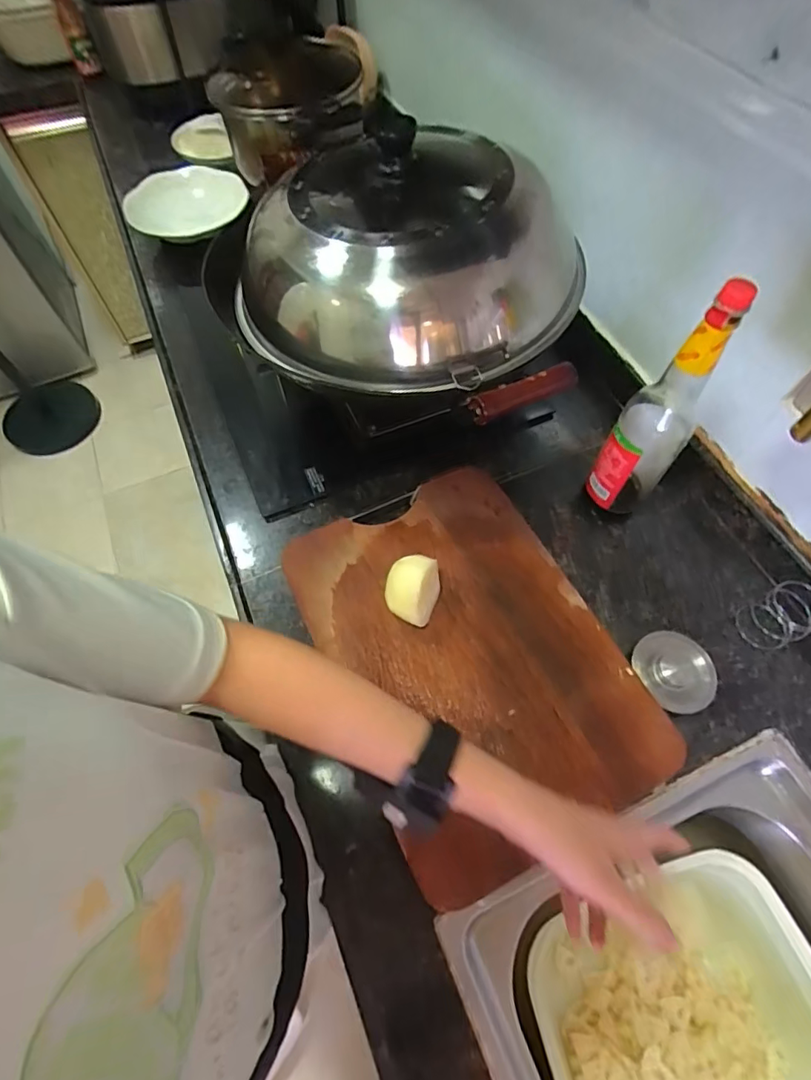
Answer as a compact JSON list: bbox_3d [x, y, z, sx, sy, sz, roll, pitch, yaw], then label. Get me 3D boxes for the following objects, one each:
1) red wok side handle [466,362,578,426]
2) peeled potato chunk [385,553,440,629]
[{"bbox_3d":[0.108,-0.135,0.465,0.112,0.022,0.020,-26,65,-13],"label":"red wok side handle"},{"bbox_3d":[0.007,0.051,0.529,0.050,0.053,0.062,18,63,10],"label":"peeled potato chunk"}]

